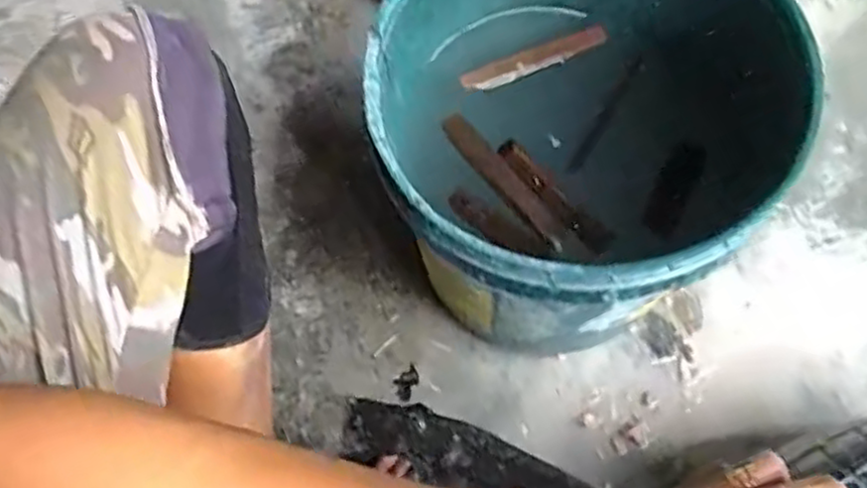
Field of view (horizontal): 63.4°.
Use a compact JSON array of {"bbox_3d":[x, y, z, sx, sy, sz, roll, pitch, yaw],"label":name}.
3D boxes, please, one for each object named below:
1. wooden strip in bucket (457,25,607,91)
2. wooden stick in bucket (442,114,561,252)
[{"bbox_3d":[0.088,-0.161,0.615,0.132,0.004,0.021,-22,93,-5],"label":"wooden strip in bucket"},{"bbox_3d":[0.061,-0.053,0.593,0.022,0.005,0.139,-43,85,-3],"label":"wooden stick in bucket"}]

